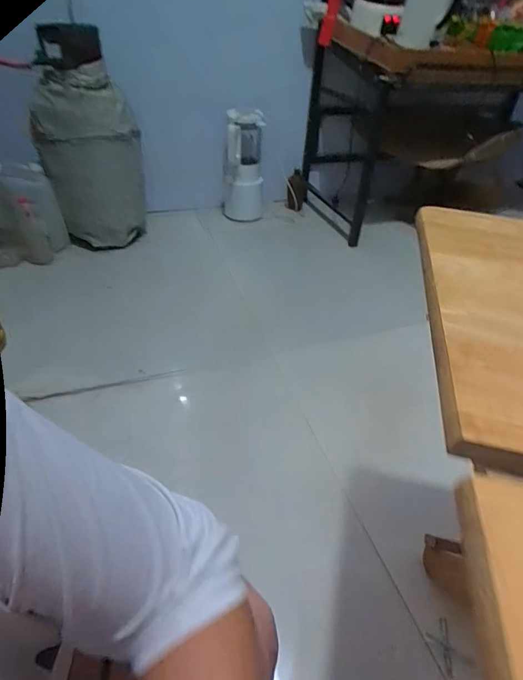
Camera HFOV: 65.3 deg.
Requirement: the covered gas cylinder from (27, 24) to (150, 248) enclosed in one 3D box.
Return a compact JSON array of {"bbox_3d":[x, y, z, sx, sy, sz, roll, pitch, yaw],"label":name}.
[{"bbox_3d":[-0.651,-0.741,1.572,0.364,0.665,0.305,-10,42,-17],"label":"covered gas cylinder"}]

